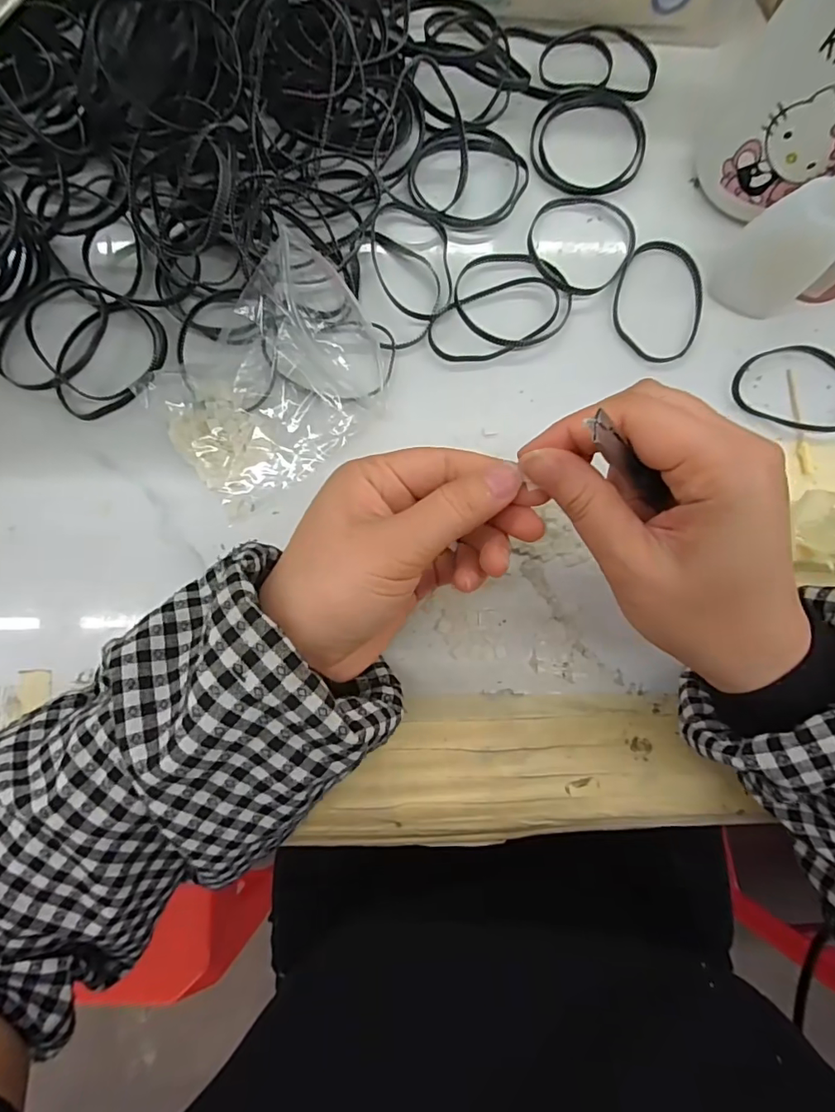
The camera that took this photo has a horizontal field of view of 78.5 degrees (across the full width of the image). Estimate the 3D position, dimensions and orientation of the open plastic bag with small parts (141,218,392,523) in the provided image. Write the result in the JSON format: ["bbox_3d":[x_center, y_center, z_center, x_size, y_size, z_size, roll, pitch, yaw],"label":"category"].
[{"bbox_3d":[-0.074,-0.093,0.268,0.125,0.018,0.097,-43,87,-3],"label":"open plastic bag with small parts"}]

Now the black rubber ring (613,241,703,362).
[{"bbox_3d":[0.133,-0.141,0.281,0.048,0.004,0.067,10,85,1],"label":"black rubber ring"}]

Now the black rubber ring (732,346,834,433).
[{"bbox_3d":[0.206,-0.092,0.278,0.070,0.006,0.049,-2,85,0],"label":"black rubber ring"}]

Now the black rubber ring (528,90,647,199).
[{"bbox_3d":[0.096,-0.234,0.288,0.063,0.005,0.062,0,85,0],"label":"black rubber ring"}]

